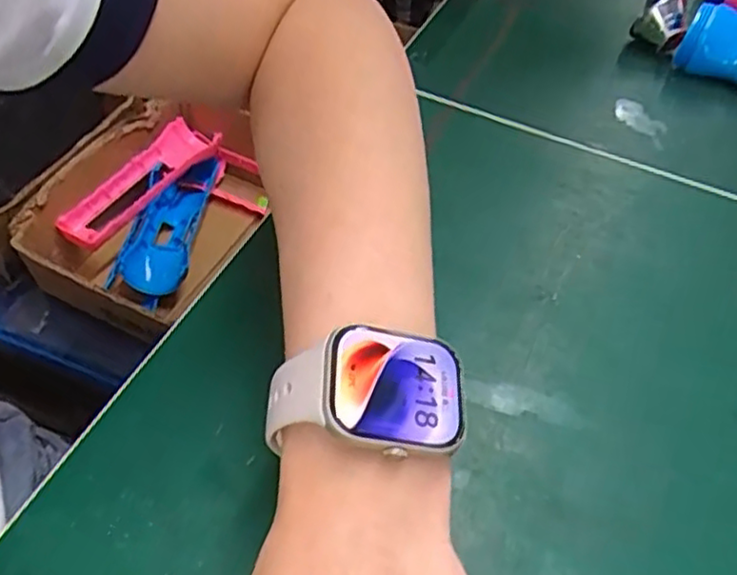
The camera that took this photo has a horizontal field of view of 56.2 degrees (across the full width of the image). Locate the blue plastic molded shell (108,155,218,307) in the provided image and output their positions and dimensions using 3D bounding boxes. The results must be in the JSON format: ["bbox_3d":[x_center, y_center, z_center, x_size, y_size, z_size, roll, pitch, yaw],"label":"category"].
[{"bbox_3d":[-0.174,-0.054,0.604,0.058,0.042,0.165,8,52,1],"label":"blue plastic molded shell"}]

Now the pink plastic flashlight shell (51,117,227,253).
[{"bbox_3d":[-0.198,-0.093,0.603,0.050,0.028,0.163,31,55,18],"label":"pink plastic flashlight shell"}]

